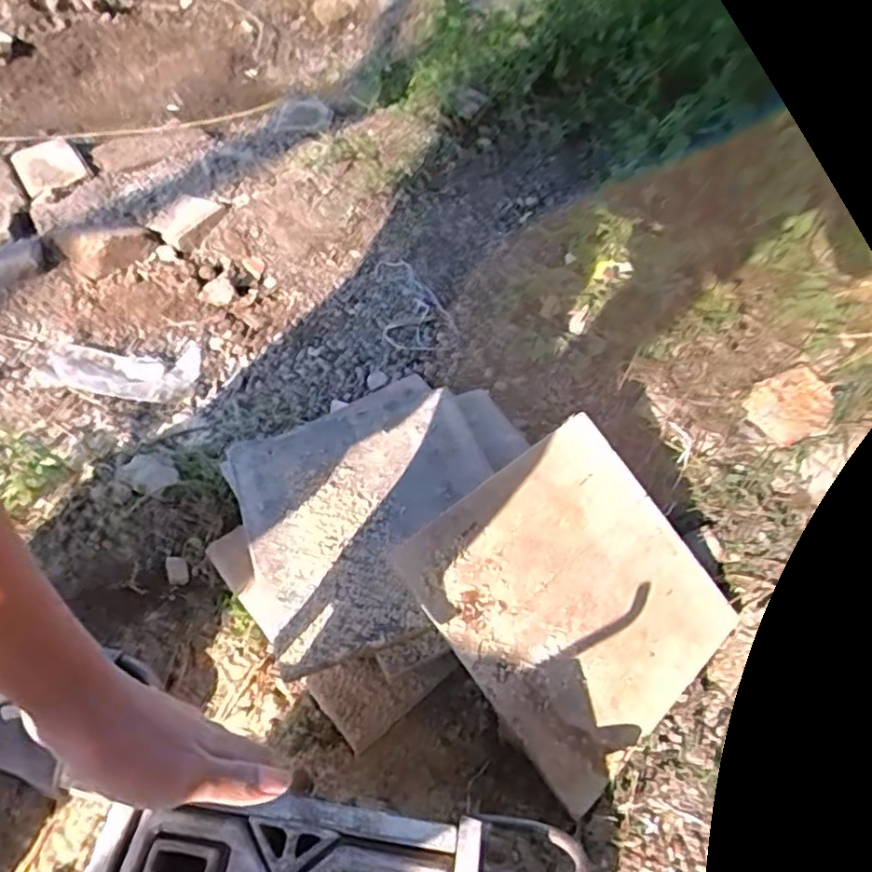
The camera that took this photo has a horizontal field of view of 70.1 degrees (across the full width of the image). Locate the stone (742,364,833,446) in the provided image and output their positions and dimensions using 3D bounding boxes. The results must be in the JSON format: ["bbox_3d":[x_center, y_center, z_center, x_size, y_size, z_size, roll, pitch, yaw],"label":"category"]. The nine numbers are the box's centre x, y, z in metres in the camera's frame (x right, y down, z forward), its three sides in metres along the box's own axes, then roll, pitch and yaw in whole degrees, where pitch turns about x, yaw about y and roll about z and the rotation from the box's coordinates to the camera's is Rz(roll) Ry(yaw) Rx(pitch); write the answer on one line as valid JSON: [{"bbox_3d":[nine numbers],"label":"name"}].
[{"bbox_3d":[0.416,-0.036,0.728,0.116,0.028,0.079,-30,58,-24],"label":"stone"}]

